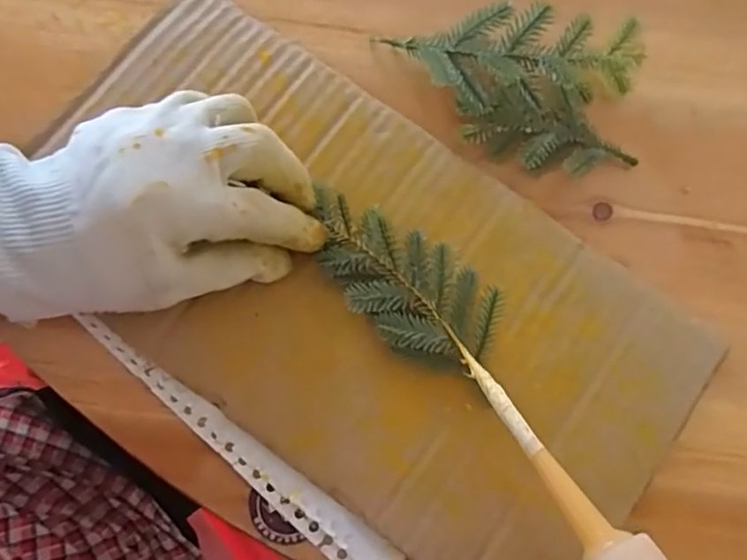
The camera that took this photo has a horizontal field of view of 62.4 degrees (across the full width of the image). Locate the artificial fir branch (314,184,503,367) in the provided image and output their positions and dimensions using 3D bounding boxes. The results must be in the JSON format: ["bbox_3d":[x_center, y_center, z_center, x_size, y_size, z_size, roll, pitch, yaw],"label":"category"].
[{"bbox_3d":[0.010,-0.002,0.281,0.102,0.018,0.047,40,77,12],"label":"artificial fir branch"}]

